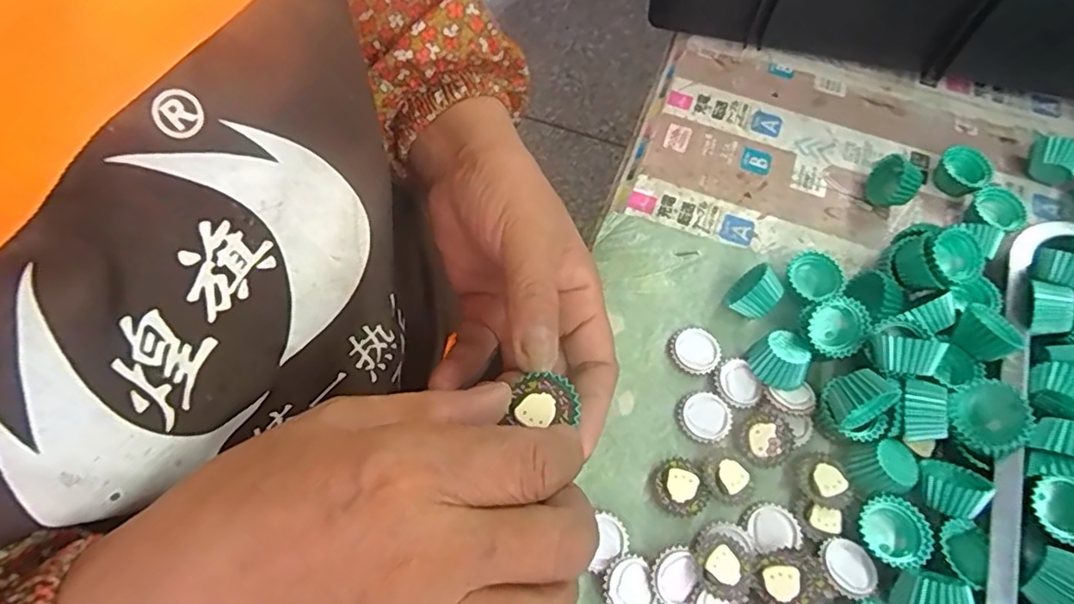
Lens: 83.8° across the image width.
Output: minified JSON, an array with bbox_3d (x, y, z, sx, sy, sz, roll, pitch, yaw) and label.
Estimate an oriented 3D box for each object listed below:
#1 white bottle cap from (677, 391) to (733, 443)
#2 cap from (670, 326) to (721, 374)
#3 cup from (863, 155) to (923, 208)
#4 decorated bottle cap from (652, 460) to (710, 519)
[{"bbox_3d":[0.090,0.061,0.319,0.027,0.004,0.027,0,63,-1],"label":"white bottle cap"},{"bbox_3d":[0.089,0.027,0.336,0.026,0.005,0.027,0,63,-1],"label":"cap"},{"bbox_3d":[0.226,-0.076,0.379,0.031,0.025,0.023,36,68,16],"label":"cup"},{"bbox_3d":[0.072,0.094,0.302,0.026,0.006,0.027,0,63,-1],"label":"decorated bottle cap"}]

